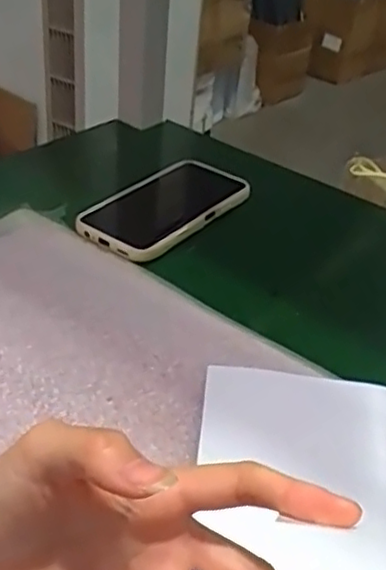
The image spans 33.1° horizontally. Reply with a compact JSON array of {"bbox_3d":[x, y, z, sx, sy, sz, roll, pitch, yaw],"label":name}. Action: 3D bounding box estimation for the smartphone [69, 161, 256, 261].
[{"bbox_3d":[-0.027,-0.073,0.599,0.086,0.017,0.166,26,40,26],"label":"smartphone"}]

